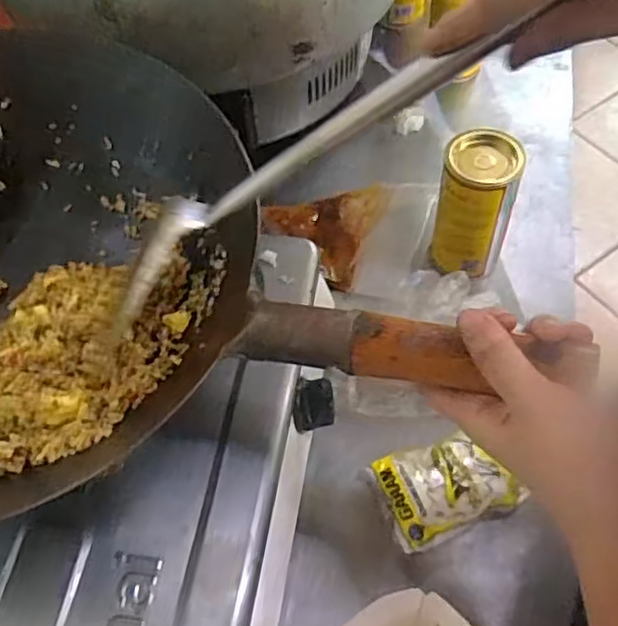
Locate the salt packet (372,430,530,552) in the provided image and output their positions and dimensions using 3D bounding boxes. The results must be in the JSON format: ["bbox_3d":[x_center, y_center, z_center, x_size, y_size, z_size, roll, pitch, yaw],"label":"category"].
[{"bbox_3d":[0.116,0.141,0.553,0.108,0.023,0.076,-16,58,-7],"label":"salt packet"}]

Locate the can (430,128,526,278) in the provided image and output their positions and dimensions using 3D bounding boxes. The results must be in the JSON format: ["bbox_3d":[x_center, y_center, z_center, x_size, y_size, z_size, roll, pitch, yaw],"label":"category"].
[{"bbox_3d":[0.162,-0.103,0.641,0.073,0.120,0.081,10,58,10],"label":"can"}]

